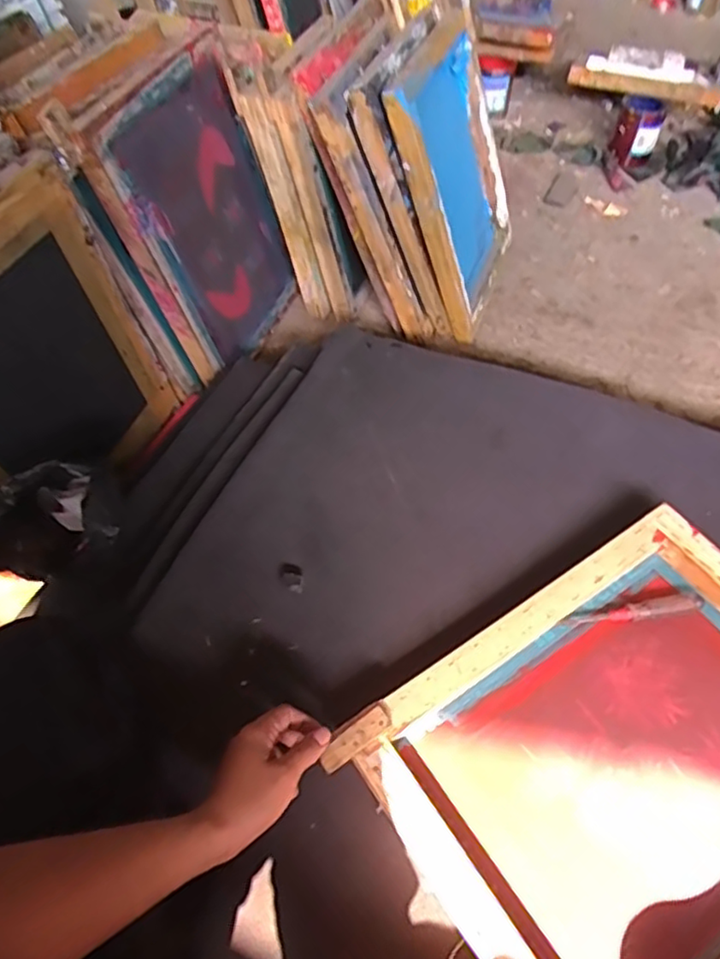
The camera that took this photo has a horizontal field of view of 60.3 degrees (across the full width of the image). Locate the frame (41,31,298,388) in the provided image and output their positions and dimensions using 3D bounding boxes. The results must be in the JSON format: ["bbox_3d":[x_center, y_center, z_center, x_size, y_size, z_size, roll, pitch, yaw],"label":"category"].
[{"bbox_3d":[-0.251,-0.400,0.992,0.047,0.447,0.354,12,51,25],"label":"frame"}]

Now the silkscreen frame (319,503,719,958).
[{"bbox_3d":[0.272,0.275,0.609,0.461,0.065,0.359,-29,59,-21],"label":"silkscreen frame"}]

